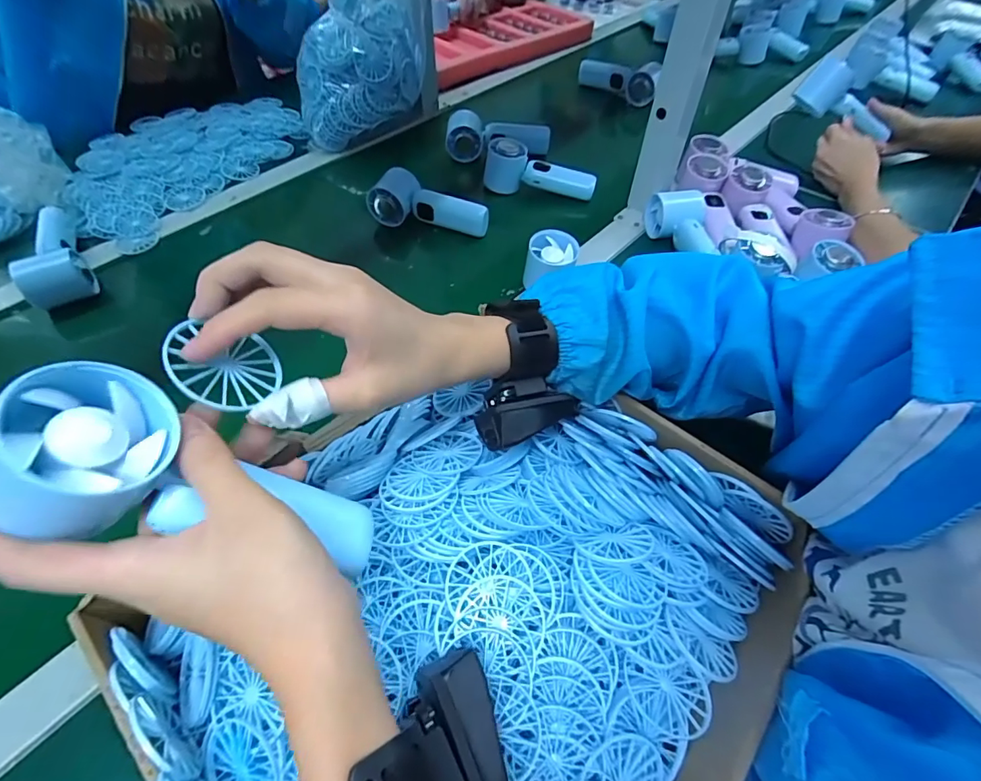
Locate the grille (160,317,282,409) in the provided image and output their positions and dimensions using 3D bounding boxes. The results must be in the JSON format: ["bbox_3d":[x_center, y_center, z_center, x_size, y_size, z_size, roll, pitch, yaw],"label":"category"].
[{"bbox_3d":[-0.126,-0.011,0.229,0.051,0.004,0.046,15,48,-44],"label":"grille"}]

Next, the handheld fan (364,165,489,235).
[{"bbox_3d":[-0.077,-0.242,0.622,0.155,0.048,0.047,11,54,5],"label":"handheld fan"}]

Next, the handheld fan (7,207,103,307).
[{"bbox_3d":[-0.504,-0.165,0.552,0.057,0.046,0.159,-24,59,-19],"label":"handheld fan"}]

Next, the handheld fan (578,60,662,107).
[{"bbox_3d":[0.235,-0.566,0.879,0.144,0.074,0.052,32,59,19],"label":"handheld fan"}]

